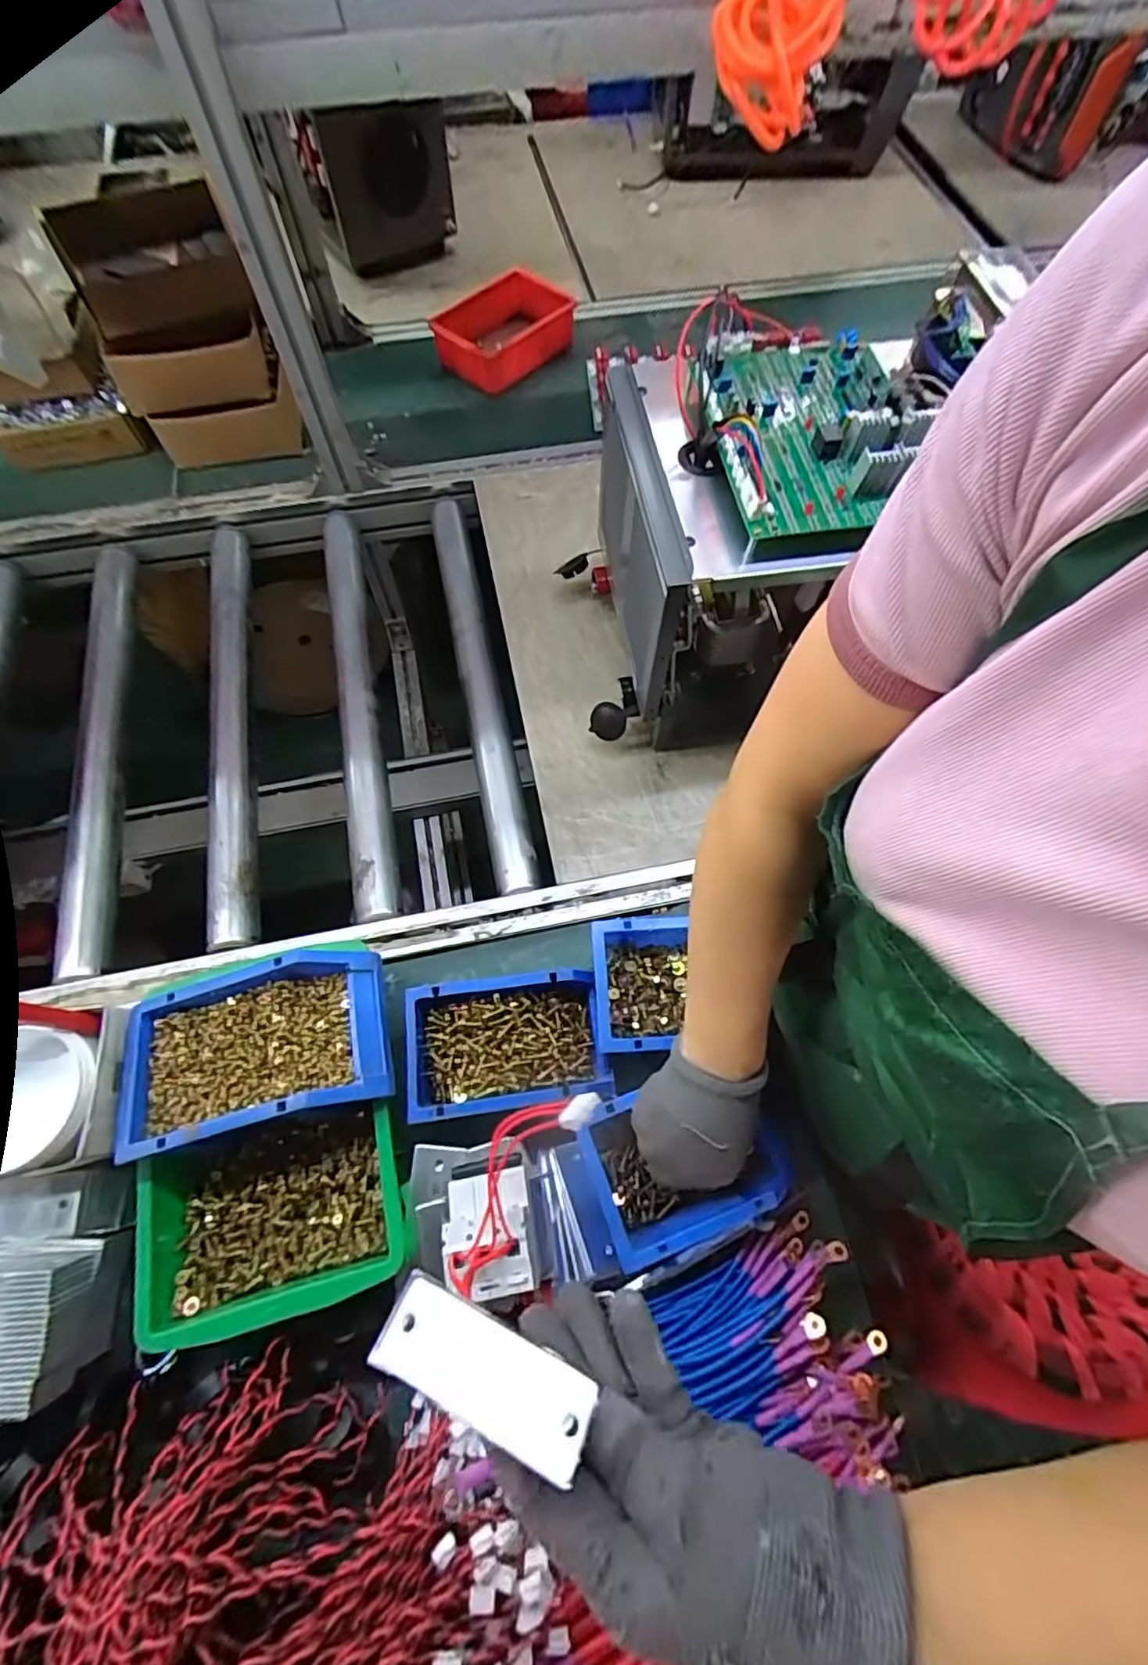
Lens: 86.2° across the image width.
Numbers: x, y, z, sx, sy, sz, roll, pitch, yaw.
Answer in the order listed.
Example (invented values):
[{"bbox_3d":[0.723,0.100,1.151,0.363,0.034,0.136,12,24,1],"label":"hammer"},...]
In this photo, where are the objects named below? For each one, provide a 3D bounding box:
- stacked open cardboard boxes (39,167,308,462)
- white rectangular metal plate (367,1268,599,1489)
[{"bbox_3d":[-0.507,-0.645,0.811,0.184,0.191,0.280,-22,69,-10],"label":"stacked open cardboard boxes"},{"bbox_3d":[-0.034,0.199,0.227,0.081,0.011,0.029,20,68,16],"label":"white rectangular metal plate"}]

